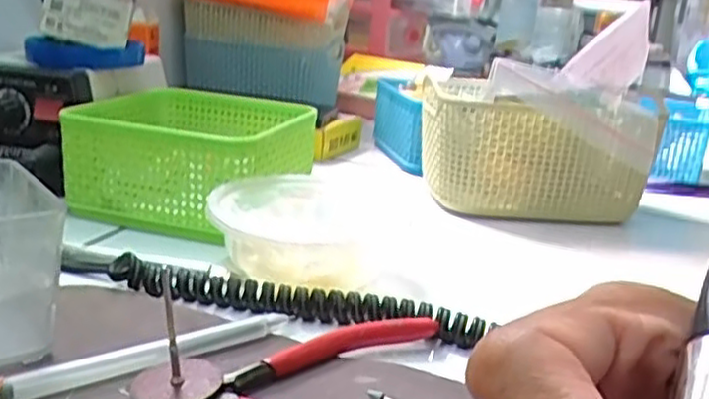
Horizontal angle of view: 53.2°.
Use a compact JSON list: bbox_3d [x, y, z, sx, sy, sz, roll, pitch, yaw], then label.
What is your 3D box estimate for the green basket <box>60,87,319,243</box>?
[{"bbox_3d":[-0.102,-0.030,0.471,0.126,0.063,0.128,9,18,12],"label":"green basket"}]

